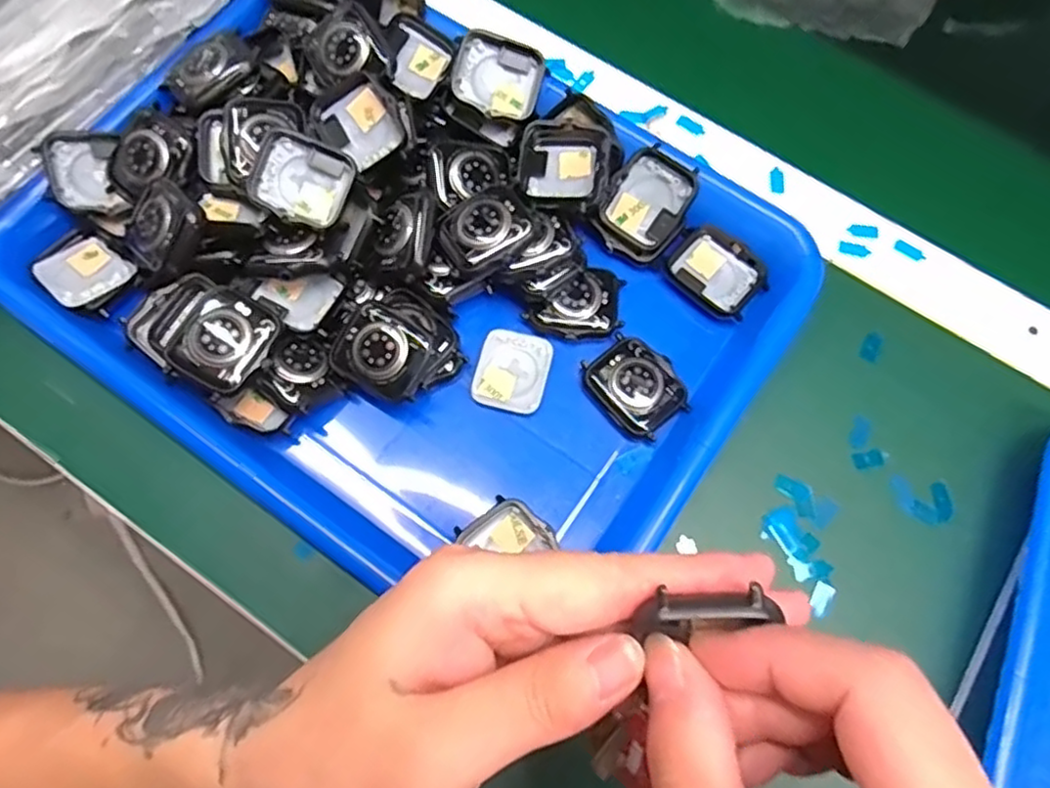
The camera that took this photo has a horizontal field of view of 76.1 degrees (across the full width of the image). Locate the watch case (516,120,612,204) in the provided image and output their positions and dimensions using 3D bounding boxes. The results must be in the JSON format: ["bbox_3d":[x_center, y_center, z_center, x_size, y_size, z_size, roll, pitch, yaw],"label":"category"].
[{"bbox_3d":[0.019,-0.111,0.320,0.044,0.013,0.042,0,87,-3],"label":"watch case"}]

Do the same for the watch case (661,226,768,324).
[{"bbox_3d":[0.095,-0.061,0.333,0.046,0.012,0.035,41,76,11],"label":"watch case"}]

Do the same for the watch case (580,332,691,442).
[{"bbox_3d":[0.051,-0.003,0.314,0.037,0.011,0.045,-39,77,-12],"label":"watch case"}]

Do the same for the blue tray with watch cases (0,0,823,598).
[{"bbox_3d":[-0.054,-0.060,0.316,0.325,0.046,0.249,35,75,10],"label":"blue tray with watch cases"}]

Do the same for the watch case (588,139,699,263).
[{"bbox_3d":[0.060,-0.093,0.332,0.040,0.009,0.050,35,101,3],"label":"watch case"}]

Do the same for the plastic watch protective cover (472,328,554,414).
[{"bbox_3d":[-0.006,-0.011,0.319,0.033,0.005,0.039,13,72,3],"label":"plastic watch protective cover"}]

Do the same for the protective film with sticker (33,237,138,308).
[{"bbox_3d":[-0.209,-0.059,0.318,0.035,0.006,0.035,36,57,20],"label":"protective film with sticker"}]

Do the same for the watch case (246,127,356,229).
[{"bbox_3d":[-0.102,-0.098,0.308,0.041,0.009,0.037,22,90,-13],"label":"watch case"}]

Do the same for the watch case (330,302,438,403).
[{"bbox_3d":[-0.064,-0.019,0.299,0.043,0.011,0.034,33,74,9],"label":"watch case"}]

